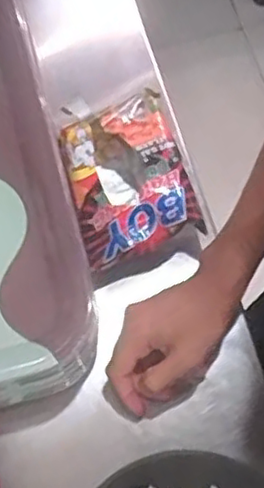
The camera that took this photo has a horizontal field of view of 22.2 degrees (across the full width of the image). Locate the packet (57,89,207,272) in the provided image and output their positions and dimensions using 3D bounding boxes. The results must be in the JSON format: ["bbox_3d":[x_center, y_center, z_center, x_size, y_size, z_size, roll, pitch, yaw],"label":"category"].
[{"bbox_3d":[-0.006,-0.061,0.624,0.101,0.050,0.144,-15,68,-7],"label":"packet"}]

